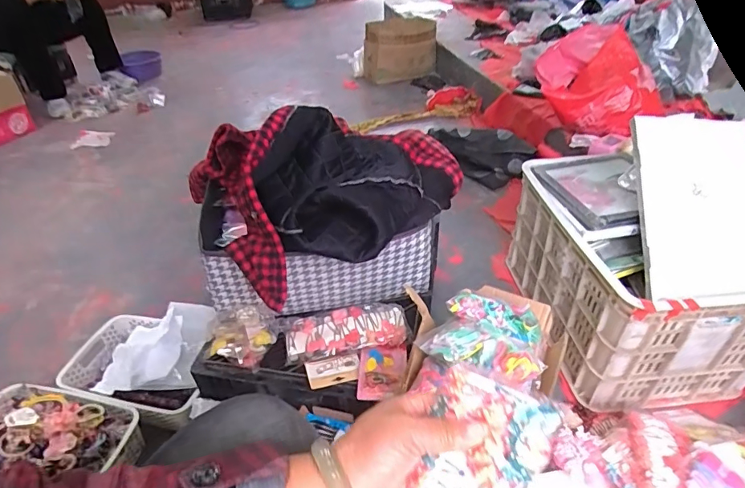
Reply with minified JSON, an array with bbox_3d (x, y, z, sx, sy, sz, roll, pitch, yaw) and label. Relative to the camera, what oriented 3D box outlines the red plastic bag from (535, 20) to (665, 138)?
[{"bbox_3d":[0.683,-0.492,1.349,0.347,0.218,0.305,15,41,22],"label":"red plastic bag"}]

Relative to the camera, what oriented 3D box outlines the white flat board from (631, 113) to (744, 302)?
[{"bbox_3d":[0.591,-0.073,0.810,0.208,0.016,0.343,1,76,3],"label":"white flat board"}]

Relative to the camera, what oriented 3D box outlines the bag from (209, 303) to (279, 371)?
[{"bbox_3d":[-0.233,0.156,0.788,0.111,0.053,0.106,4,38,8],"label":"bag"}]

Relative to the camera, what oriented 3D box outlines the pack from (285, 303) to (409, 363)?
[{"bbox_3d":[-0.047,0.154,0.803,0.212,0.026,0.088,-8,38,-7],"label":"pack"}]

